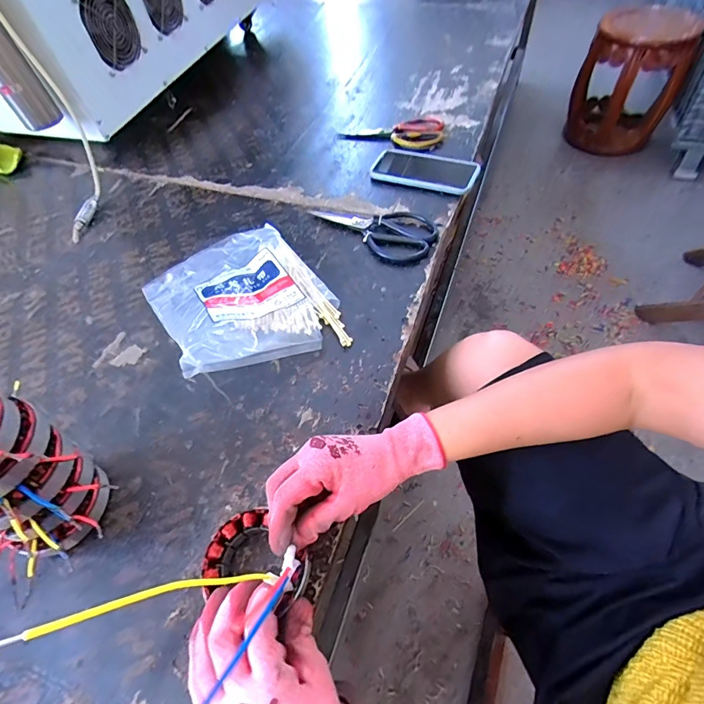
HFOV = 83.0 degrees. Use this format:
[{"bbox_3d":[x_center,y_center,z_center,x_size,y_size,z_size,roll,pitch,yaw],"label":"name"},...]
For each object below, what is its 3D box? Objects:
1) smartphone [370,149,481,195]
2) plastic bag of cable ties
[{"bbox_3d":[0.119,-0.304,0.662,0.172,0.017,0.092,19,59,18],"label":"smartphone"},{"bbox_3d":[-0.143,-0.078,0.507,0.203,0.064,0.266,-33,58,-16],"label":"plastic bag of cable ties"}]

